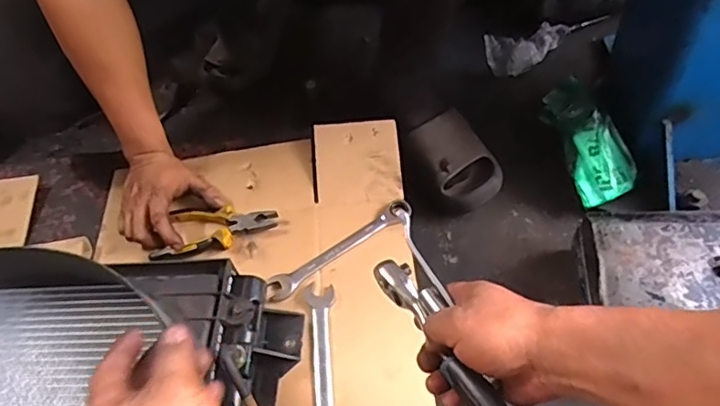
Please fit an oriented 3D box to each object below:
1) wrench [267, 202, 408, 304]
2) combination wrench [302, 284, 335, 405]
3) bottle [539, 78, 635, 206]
[{"bbox_3d":[-0.023,0.057,0.709,0.218,0.015,0.032,-33,56,-16],"label":"wrench"},{"bbox_3d":[-0.036,0.198,0.604,0.033,0.015,0.237,-10,53,1],"label":"combination wrench"},{"bbox_3d":[0.337,-0.096,0.796,0.081,0.065,0.186,-19,78,-11],"label":"bottle"}]

